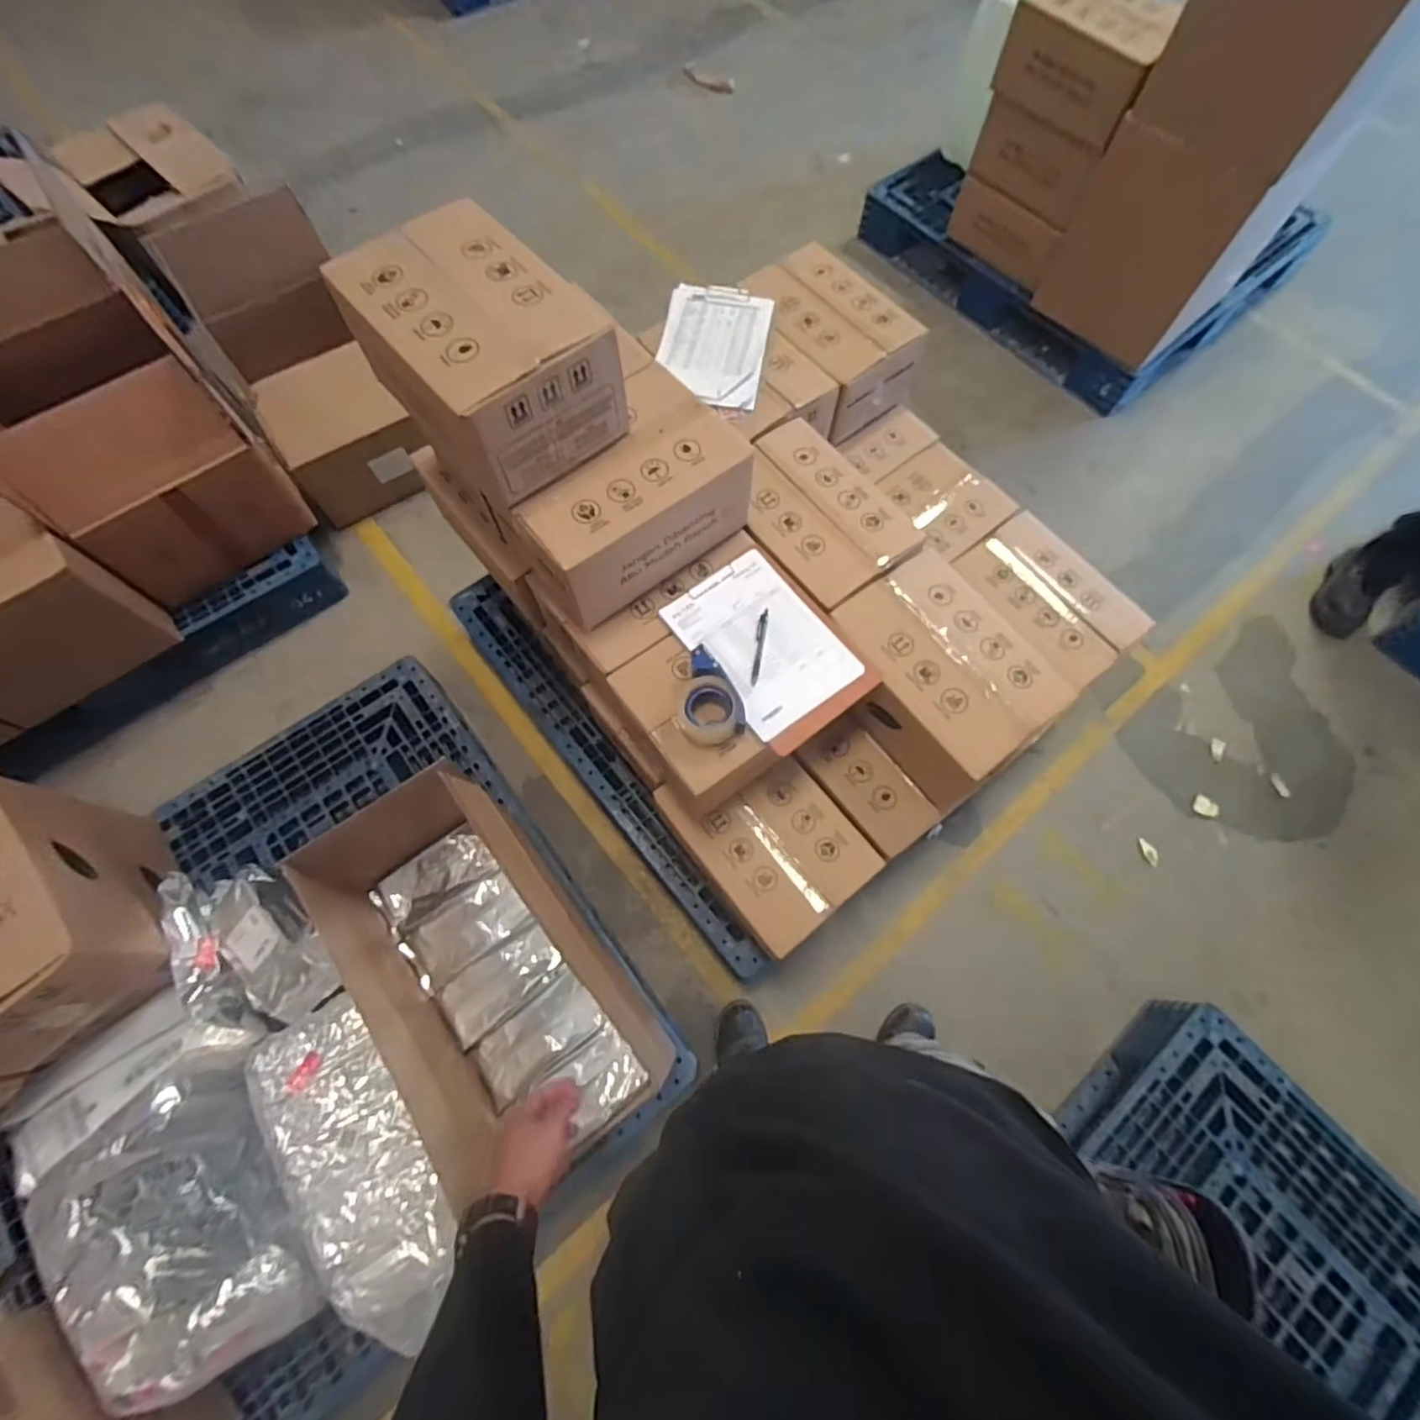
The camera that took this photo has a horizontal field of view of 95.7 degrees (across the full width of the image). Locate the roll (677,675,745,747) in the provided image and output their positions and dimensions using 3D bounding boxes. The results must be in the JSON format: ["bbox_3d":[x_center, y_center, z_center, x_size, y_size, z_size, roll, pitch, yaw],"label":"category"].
[{"bbox_3d":[-0.002,-0.006,1.015,0.094,0.062,0.113,-11,73,-6],"label":"roll"}]

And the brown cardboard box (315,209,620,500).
[{"bbox_3d":[-0.330,-0.526,0.937,0.249,0.174,0.360,-39,76,-17],"label":"brown cardboard box"}]

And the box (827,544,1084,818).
[{"bbox_3d":[0.401,-0.059,1.146,0.266,0.163,0.378,-38,75,-16],"label":"box"}]

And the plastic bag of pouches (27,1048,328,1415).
[{"bbox_3d":[-0.748,0.744,0.945,0.271,0.226,0.386,-36,75,-16],"label":"plastic bag of pouches"}]

